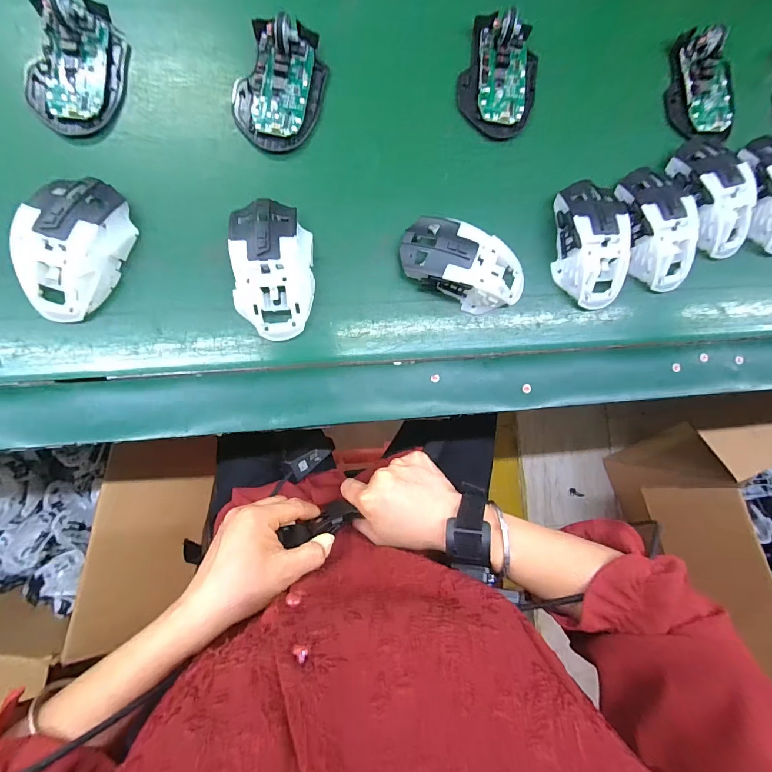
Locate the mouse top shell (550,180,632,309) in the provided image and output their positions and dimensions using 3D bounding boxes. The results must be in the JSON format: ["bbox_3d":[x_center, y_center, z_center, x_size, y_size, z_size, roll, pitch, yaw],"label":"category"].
[{"bbox_3d":[0.194,-0.134,0.345,0.067,0.035,0.116,2,86,-6],"label":"mouse top shell"}]

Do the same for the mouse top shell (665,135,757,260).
[{"bbox_3d":[0.323,-0.188,0.358,0.058,0.035,0.117,-19,88,-7],"label":"mouse top shell"}]

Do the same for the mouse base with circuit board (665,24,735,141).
[{"bbox_3d":[0.327,-0.305,0.376,0.068,0.028,0.111,4,86,-6],"label":"mouse base with circuit board"}]

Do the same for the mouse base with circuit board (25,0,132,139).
[{"bbox_3d":[-0.263,-0.275,0.312,0.073,0.027,0.114,12,85,-5],"label":"mouse base with circuit board"}]

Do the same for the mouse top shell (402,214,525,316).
[{"bbox_3d":[0.070,-0.107,0.327,0.114,0.037,0.061,19,84,-5],"label":"mouse top shell"}]

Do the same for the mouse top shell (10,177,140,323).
[{"bbox_3d":[-0.248,-0.110,0.293,0.072,0.036,0.115,7,85,-6],"label":"mouse top shell"}]

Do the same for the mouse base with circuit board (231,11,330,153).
[{"bbox_3d":[-0.094,-0.269,0.326,0.073,0.028,0.108,12,85,-5],"label":"mouse base with circuit board"}]

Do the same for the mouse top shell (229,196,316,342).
[{"bbox_3d":[-0.094,-0.099,0.309,0.065,0.037,0.116,-4,87,-7],"label":"mouse top shell"}]

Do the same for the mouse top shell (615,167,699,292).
[{"bbox_3d":[0.259,-0.151,0.351,0.059,0.035,0.112,-9,87,-7],"label":"mouse top shell"}]

